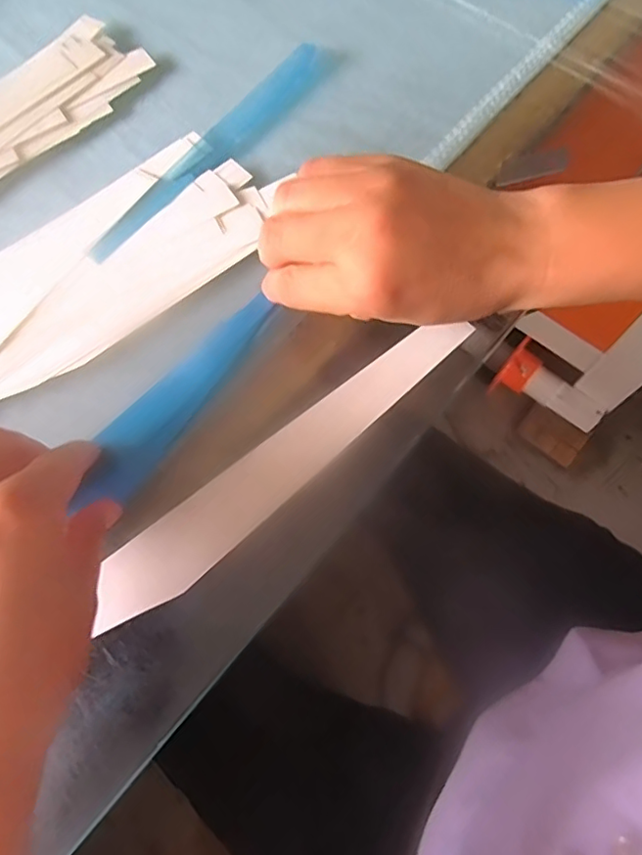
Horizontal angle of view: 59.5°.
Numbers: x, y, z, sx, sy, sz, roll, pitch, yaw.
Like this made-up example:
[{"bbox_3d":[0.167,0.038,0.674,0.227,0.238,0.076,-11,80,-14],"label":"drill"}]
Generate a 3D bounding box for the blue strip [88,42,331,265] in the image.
[{"bbox_3d":[-0.067,-0.178,0.354,0.027,0.004,0.211,37,73,8],"label":"blue strip"}]

